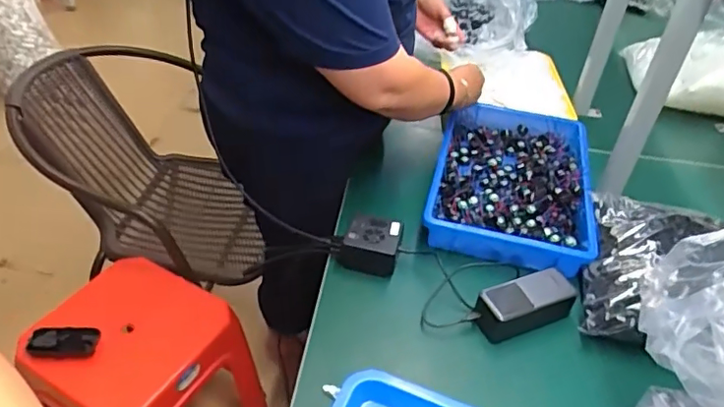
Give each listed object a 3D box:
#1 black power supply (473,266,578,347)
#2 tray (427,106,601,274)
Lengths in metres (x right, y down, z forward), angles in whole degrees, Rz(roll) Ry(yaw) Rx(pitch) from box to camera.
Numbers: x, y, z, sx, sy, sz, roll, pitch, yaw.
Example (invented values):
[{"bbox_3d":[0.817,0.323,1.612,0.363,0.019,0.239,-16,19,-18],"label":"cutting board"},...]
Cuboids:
[{"bbox_3d":[0.212,0.134,0.735,0.131,0.047,0.060,-13,44,-20],"label":"black power supply"},{"bbox_3d":[0.250,-0.047,0.943,0.252,0.059,0.404,13,41,10],"label":"tray"}]

